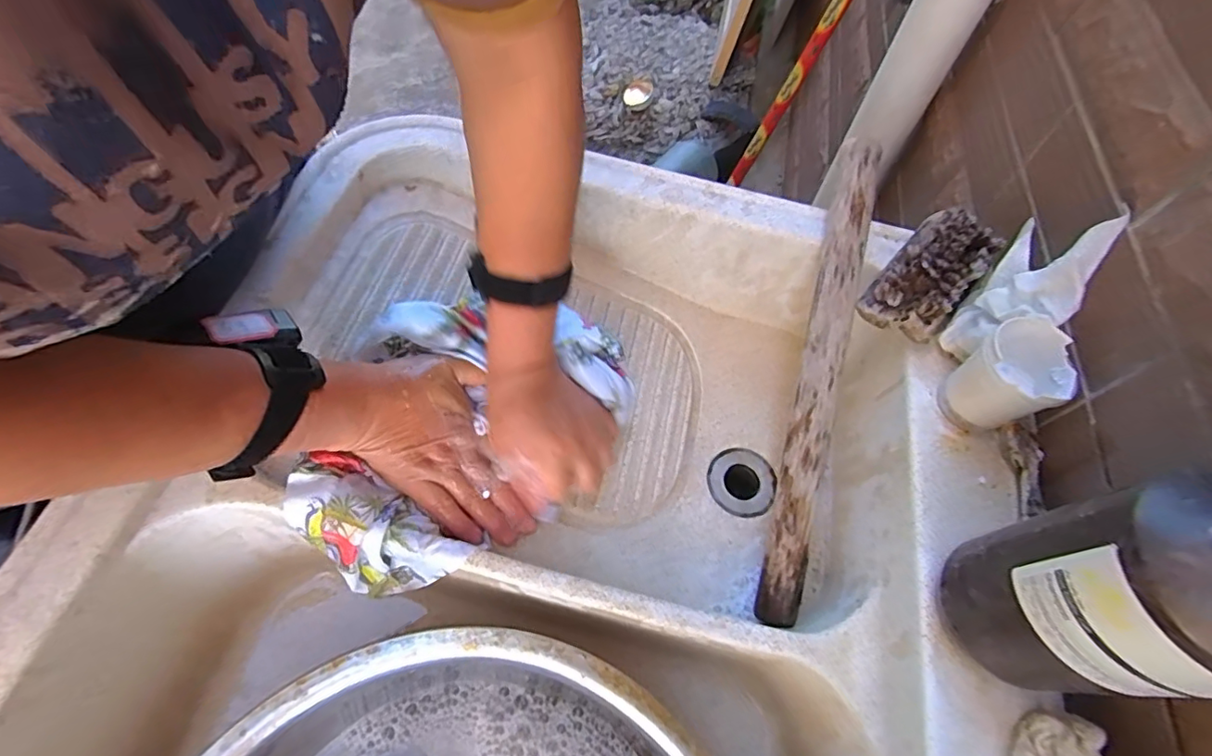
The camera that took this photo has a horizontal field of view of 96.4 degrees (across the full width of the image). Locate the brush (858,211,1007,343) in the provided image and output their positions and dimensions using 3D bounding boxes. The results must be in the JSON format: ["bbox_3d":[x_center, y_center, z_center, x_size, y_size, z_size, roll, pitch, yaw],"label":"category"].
[{"bbox_3d":[0.271,-0.088,0.449,0.064,0.037,0.141,38,64,17],"label":"brush"}]

